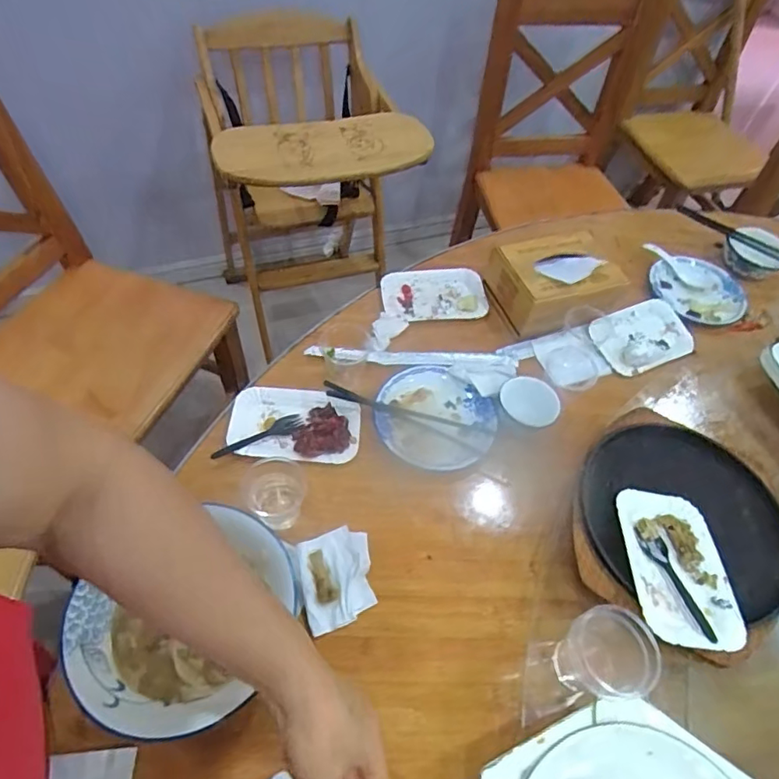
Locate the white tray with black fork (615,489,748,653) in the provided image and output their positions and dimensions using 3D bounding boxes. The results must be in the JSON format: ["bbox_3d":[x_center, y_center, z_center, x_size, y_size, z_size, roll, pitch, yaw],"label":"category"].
[{"bbox_3d":[0.286,0.175,0.528,0.095,0.018,0.153,5,55,-3],"label":"white tray with black fork"}]

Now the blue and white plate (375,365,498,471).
[{"bbox_3d":[0.058,0.038,0.686,0.147,0.027,0.132,33,60,20],"label":"blue and white plate"}]

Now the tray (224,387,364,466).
[{"bbox_3d":[-0.118,0.046,0.672,0.158,0.025,0.099,2,55,0],"label":"tray"}]

